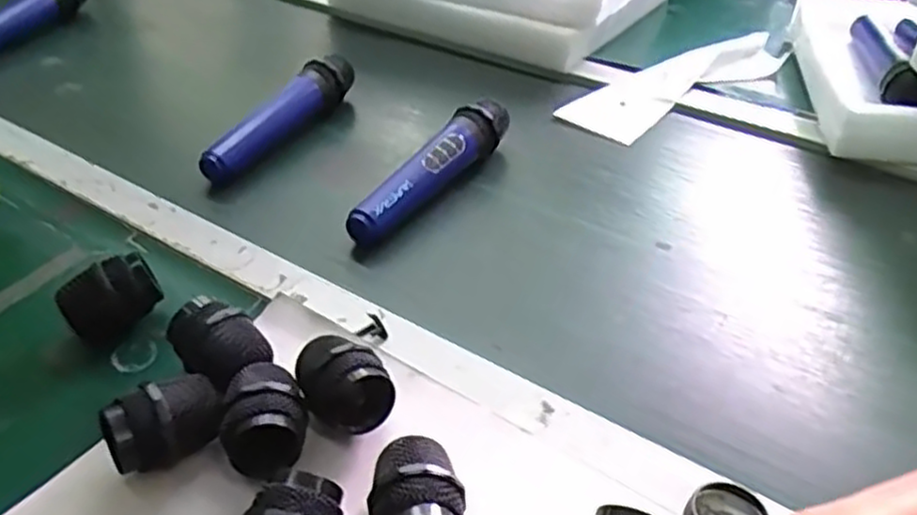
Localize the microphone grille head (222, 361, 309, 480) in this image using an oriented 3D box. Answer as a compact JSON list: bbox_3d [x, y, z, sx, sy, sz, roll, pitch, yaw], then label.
[{"bbox_3d":[-0.109,0.093,0.420,0.046,0.047,0.070,-9,40,-8],"label":"microphone grille head"}]

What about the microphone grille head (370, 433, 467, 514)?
[{"bbox_3d":[-0.021,0.125,0.379,0.047,0.043,0.067,-3,40,0],"label":"microphone grille head"}]

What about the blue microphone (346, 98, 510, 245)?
[{"bbox_3d":[-0.016,-0.072,0.640,0.042,0.050,0.207,22,45,25],"label":"blue microphone"}]

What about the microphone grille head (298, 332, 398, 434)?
[{"bbox_3d":[-0.070,0.074,0.443,0.047,0.047,0.062,-21,43,-21],"label":"microphone grille head"}]

